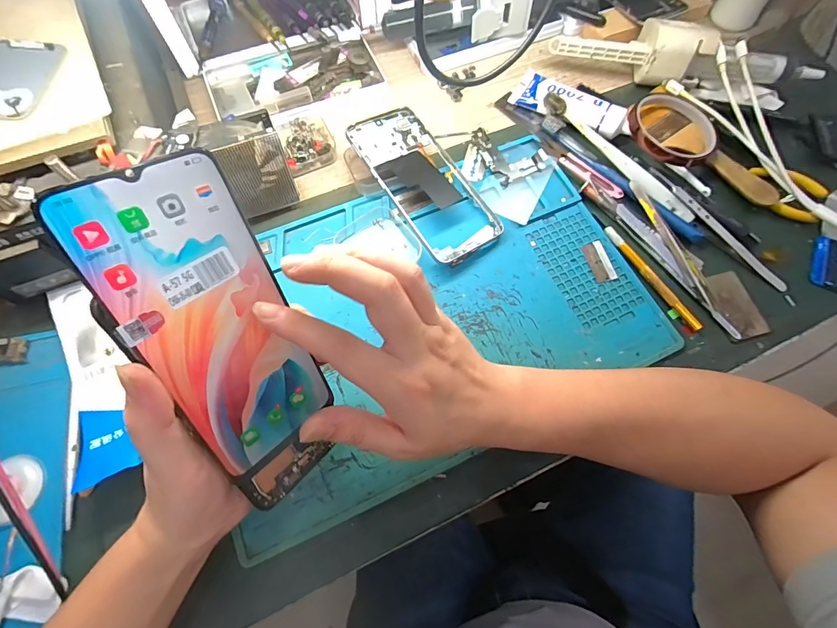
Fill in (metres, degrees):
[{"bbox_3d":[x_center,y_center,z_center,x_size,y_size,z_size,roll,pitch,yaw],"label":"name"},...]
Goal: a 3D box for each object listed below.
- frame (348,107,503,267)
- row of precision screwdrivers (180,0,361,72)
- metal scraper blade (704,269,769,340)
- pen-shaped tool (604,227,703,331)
[{"bbox_3d":[0.005,-0.125,0.371,0.076,0.014,0.165,-30,78,-20],"label":"frame"},{"bbox_3d":[-0.165,-0.333,0.453,0.175,0.021,0.126,-18,71,-8],"label":"row of precision screwdrivers"},{"bbox_3d":[0.275,-0.008,0.349,0.040,0.004,0.060,-13,71,-6],"label":"metal scraper blade"},{"bbox_3d":[0.206,-0.034,0.354,0.010,0.004,0.115,-31,74,-12],"label":"pen-shaped tool"}]

